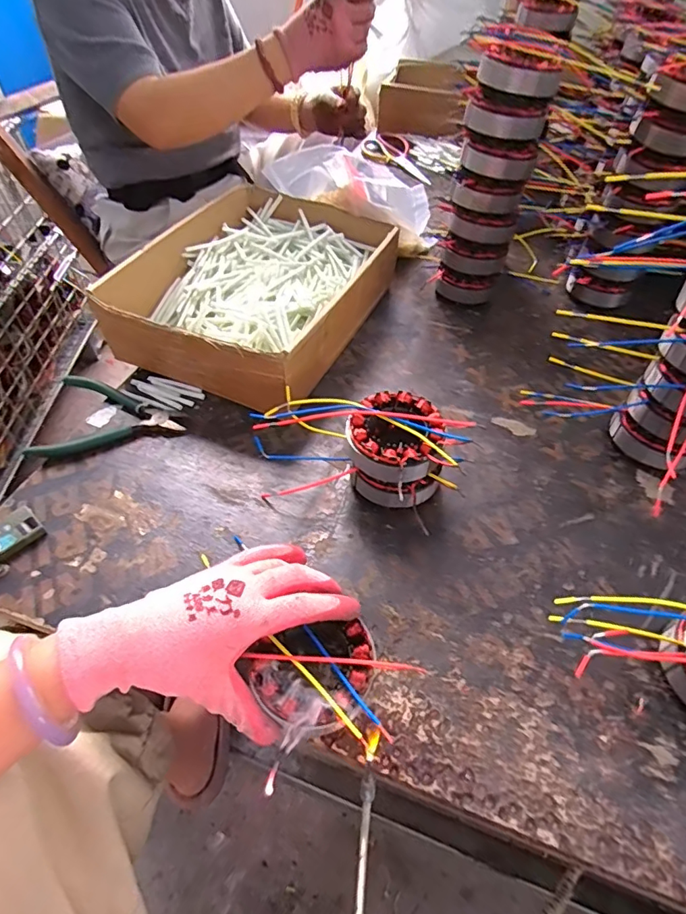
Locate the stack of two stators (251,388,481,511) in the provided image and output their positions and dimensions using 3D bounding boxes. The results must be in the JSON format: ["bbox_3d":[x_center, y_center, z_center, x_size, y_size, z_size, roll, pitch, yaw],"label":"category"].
[{"bbox_3d":[0.014,-0.006,0.462,0.187,0.079,0.095,7,51,5],"label":"stack of two stators"}]

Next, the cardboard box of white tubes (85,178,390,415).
[{"bbox_3d":[-0.098,-0.200,0.613,0.244,0.098,0.326,18,53,14],"label":"cardboard box of white tubes"}]

